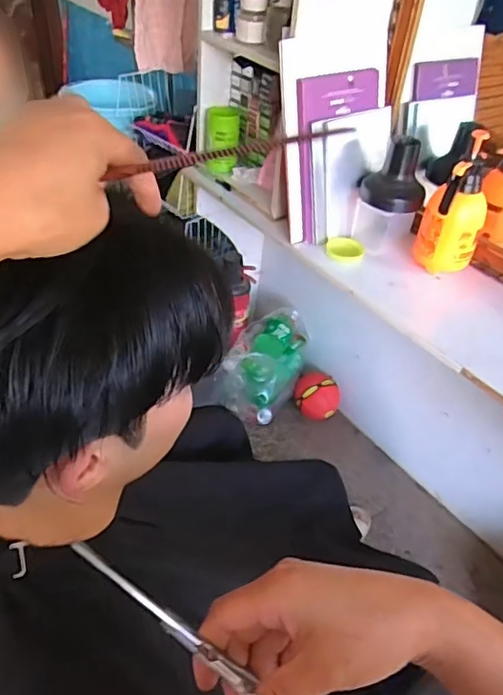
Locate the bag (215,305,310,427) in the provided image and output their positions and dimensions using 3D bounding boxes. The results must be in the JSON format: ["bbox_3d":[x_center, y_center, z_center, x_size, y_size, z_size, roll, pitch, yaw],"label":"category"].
[{"bbox_3d":[0.055,0.044,1.905,0.233,0.264,0.339,20,41,16],"label":"bag"}]

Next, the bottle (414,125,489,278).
[{"bbox_3d":[0.453,-0.299,1.216,0.133,0.298,0.120,22,42,18],"label":"bottle"}]

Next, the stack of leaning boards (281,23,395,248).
[{"bbox_3d":[0.222,-0.499,1.313,0.303,0.450,0.056,-20,29,-25],"label":"stack of leaning boards"}]

